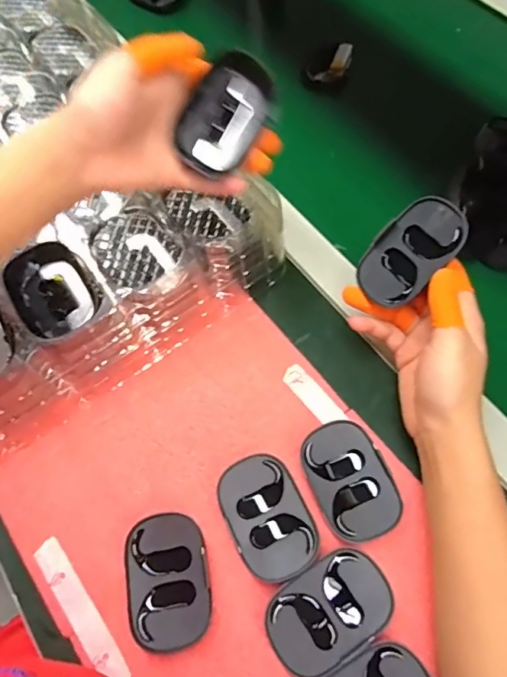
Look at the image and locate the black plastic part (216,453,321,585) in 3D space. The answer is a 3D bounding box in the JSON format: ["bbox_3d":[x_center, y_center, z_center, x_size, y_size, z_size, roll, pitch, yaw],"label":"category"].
[{"bbox_3d":[0.010,0.134,0.382,0.061,0.010,0.090,-29,65,-11],"label":"black plastic part"}]

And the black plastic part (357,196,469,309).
[{"bbox_3d":[0.121,-0.066,0.386,0.085,0.009,0.058,-52,52,18],"label":"black plastic part"}]

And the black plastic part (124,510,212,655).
[{"bbox_3d":[-0.062,0.175,0.368,0.059,0.019,0.088,-12,63,-3],"label":"black plastic part"}]

